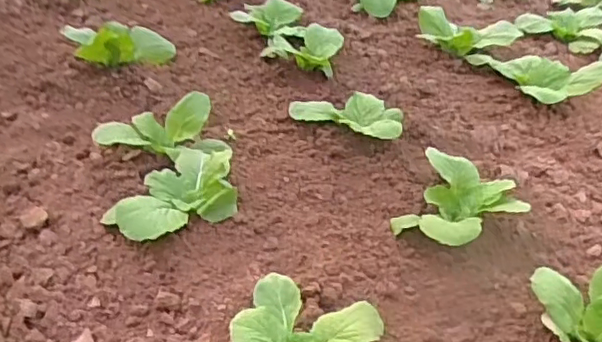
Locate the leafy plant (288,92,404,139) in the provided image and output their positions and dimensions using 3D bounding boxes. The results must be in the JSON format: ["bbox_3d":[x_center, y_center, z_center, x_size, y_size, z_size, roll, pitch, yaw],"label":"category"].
[{"bbox_3d":[0.102,-0.121,1.221,0.228,0.064,0.150,20,39,16],"label":"leafy plant"}]

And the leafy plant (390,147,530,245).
[{"bbox_3d":[0.259,0.060,0.974,0.179,0.086,0.213,23,40,19],"label":"leafy plant"}]

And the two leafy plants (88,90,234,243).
[{"bbox_3d":[-0.213,0.000,0.969,0.210,0.086,0.299,-4,39,-15],"label":"two leafy plants"}]

